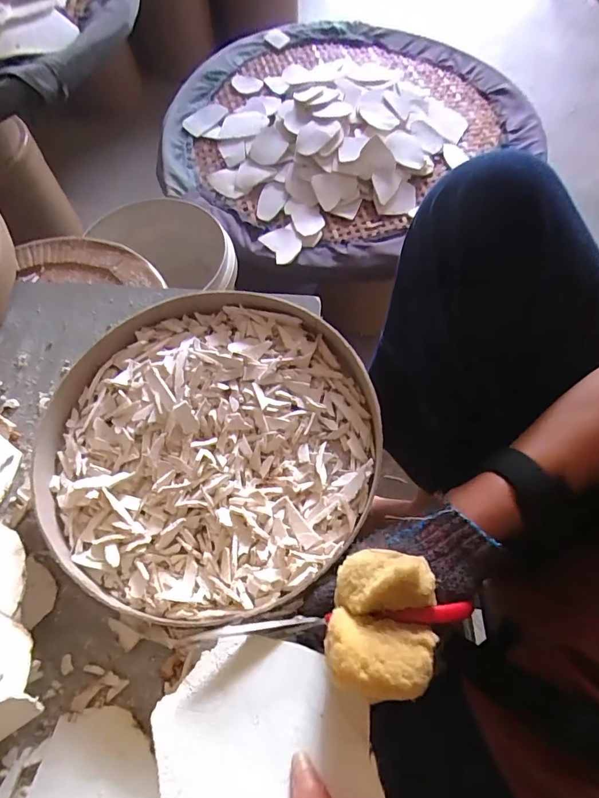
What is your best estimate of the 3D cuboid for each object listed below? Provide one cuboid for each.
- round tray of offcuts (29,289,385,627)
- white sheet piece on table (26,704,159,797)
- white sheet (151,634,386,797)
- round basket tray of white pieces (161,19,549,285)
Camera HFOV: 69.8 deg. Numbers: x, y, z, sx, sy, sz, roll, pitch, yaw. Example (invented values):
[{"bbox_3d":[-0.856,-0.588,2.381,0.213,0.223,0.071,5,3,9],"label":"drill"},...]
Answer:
[{"bbox_3d":[-0.084,0.037,0.405,0.299,0.053,0.299,0,65,0],"label":"round tray of offcuts"},{"bbox_3d":[-0.153,0.272,0.310,0.098,0.006,0.078,-4,64,-2],"label":"white sheet piece on table"},{"bbox_3d":[-0.013,0.196,0.255,0.139,0.021,0.086,10,65,4],"label":"white sheet"},{"bbox_3d":[0.037,-0.610,0.945,0.632,0.134,0.733,-42,72,-18],"label":"round basket tray of white pieces"}]

